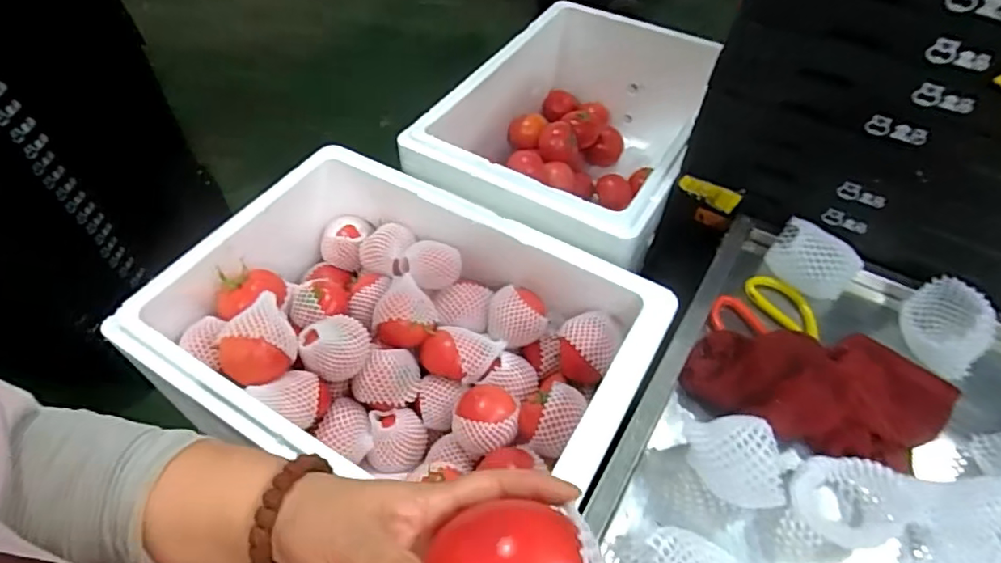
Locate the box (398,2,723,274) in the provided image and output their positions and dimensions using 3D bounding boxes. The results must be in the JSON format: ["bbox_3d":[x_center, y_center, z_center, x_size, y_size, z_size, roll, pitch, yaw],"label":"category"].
[{"bbox_3d":[0.127,-0.218,0.934,0.363,0.209,0.513,26,56,18],"label":"box"}]

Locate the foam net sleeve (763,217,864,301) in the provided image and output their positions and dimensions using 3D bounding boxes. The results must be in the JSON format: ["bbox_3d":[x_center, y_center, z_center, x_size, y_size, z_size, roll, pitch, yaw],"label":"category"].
[{"bbox_3d":[0.349,-0.027,0.626,0.091,0.039,0.056,35,59,24],"label":"foam net sleeve"}]

